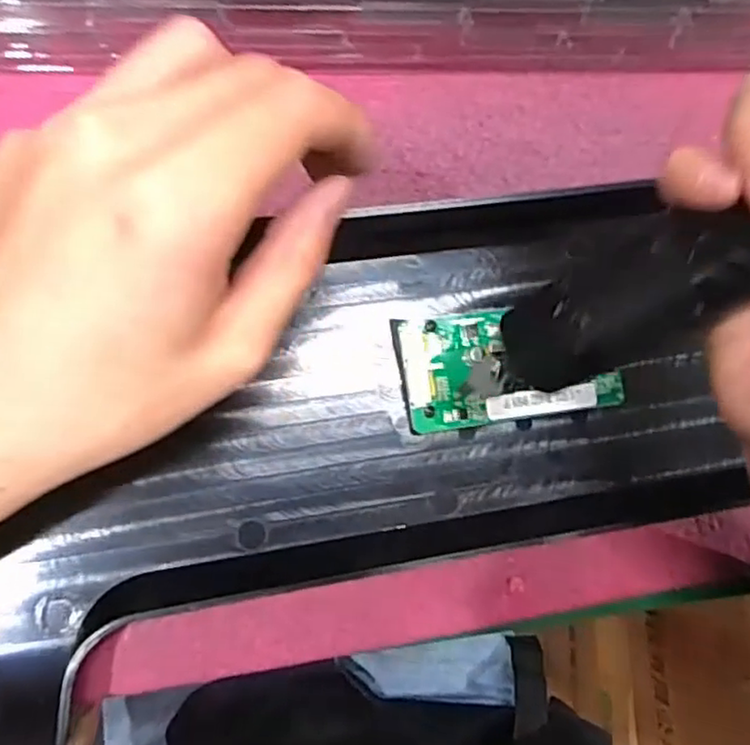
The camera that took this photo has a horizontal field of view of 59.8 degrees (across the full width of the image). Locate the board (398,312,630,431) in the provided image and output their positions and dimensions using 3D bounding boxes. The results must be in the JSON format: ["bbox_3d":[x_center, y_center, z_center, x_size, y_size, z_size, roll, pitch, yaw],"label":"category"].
[{"bbox_3d":[0.059,-0.004,0.283,0.094,0.009,0.047,-7,85,-8],"label":"board"}]

